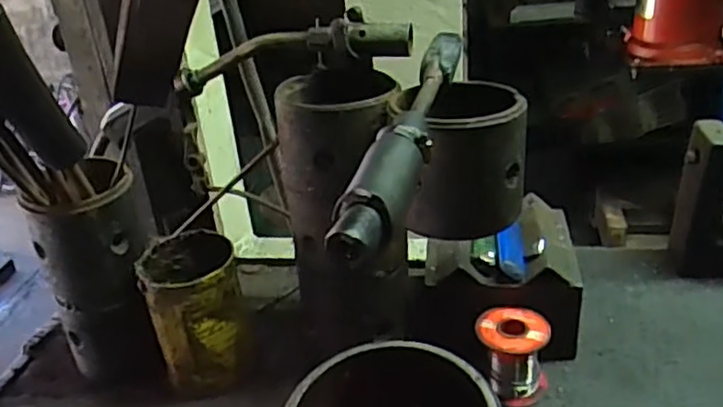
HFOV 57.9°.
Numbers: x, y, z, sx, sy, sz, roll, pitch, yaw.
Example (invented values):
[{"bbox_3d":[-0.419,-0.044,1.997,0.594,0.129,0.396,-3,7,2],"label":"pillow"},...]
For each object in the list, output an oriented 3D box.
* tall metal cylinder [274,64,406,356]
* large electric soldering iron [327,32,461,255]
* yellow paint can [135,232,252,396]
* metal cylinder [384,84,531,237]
[{"bbox_3d":[-0.010,0.011,0.505,0.086,0.206,0.084,0,27,10],"label":"tall metal cylinder"},{"bbox_3d":[0.032,-0.049,0.370,0.031,0.030,0.259,4,28,17],"label":"large electric soldering iron"},{"bbox_3d":[-0.130,0.088,0.524,0.066,0.109,0.075,-13,28,-16],"label":"yellow paint can"},{"bbox_3d":[0.064,-0.032,0.426,0.084,0.086,0.072,-7,27,-4],"label":"metal cylinder"}]

